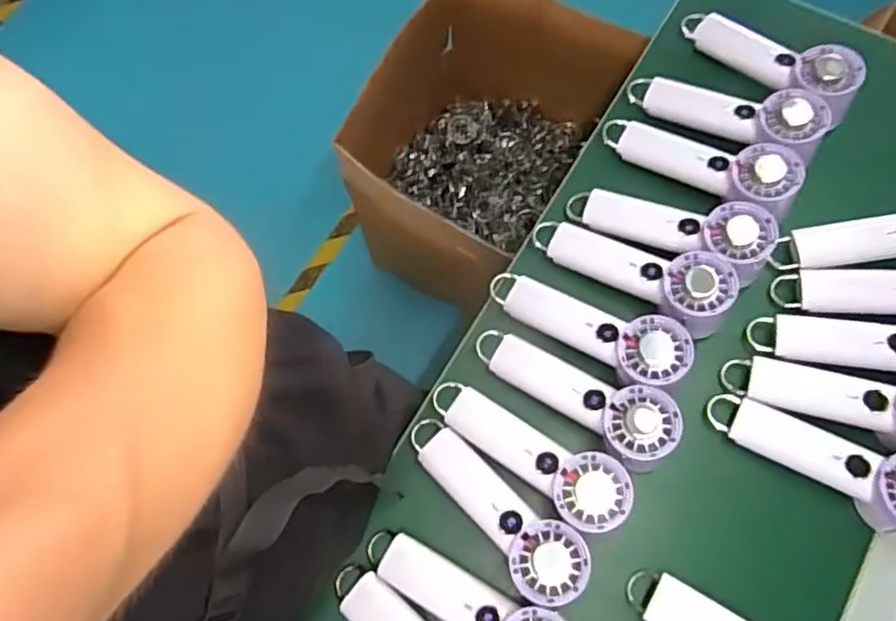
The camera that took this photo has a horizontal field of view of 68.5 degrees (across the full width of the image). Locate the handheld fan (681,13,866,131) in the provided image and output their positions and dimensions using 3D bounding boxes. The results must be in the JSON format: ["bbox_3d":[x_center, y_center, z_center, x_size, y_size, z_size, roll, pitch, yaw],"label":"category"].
[{"bbox_3d":[0.336,-0.264,0.695,0.064,0.042,0.201,-42,57,-11],"label":"handheld fan"}]

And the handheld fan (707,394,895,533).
[{"bbox_3d":[0.323,0.128,0.564,0.191,0.042,0.064,23,73,29],"label":"handheld fan"}]

